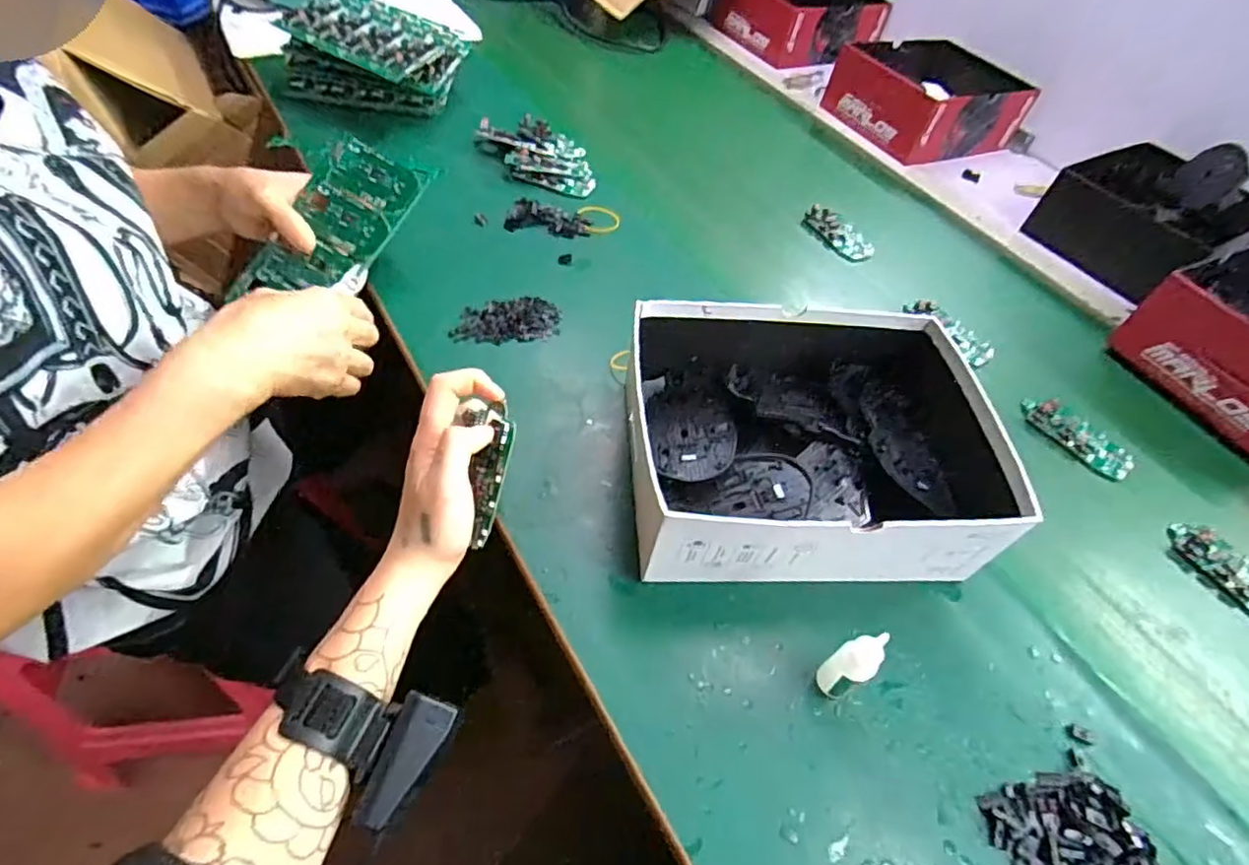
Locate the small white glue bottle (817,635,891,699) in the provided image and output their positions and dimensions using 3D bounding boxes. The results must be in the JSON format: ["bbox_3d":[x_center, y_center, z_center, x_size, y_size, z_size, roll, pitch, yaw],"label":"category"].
[{"bbox_3d":[0.132,0.137,0.367,0.022,0.072,0.020,-3,51,-13],"label":"small white glue bottle"}]

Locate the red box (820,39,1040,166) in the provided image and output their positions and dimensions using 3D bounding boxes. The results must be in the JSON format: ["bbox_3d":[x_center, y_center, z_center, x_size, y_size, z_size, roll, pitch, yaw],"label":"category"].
[{"bbox_3d":[0.441,-0.504,0.922,0.228,0.098,0.202,-20,58,-22],"label":"red box"}]

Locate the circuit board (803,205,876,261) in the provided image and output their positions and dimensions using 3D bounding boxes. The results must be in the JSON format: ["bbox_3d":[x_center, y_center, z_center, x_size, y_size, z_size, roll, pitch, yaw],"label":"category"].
[{"bbox_3d":[0.250,-0.233,0.732,0.042,0.014,0.090,-23,58,-27],"label":"circuit board"}]

